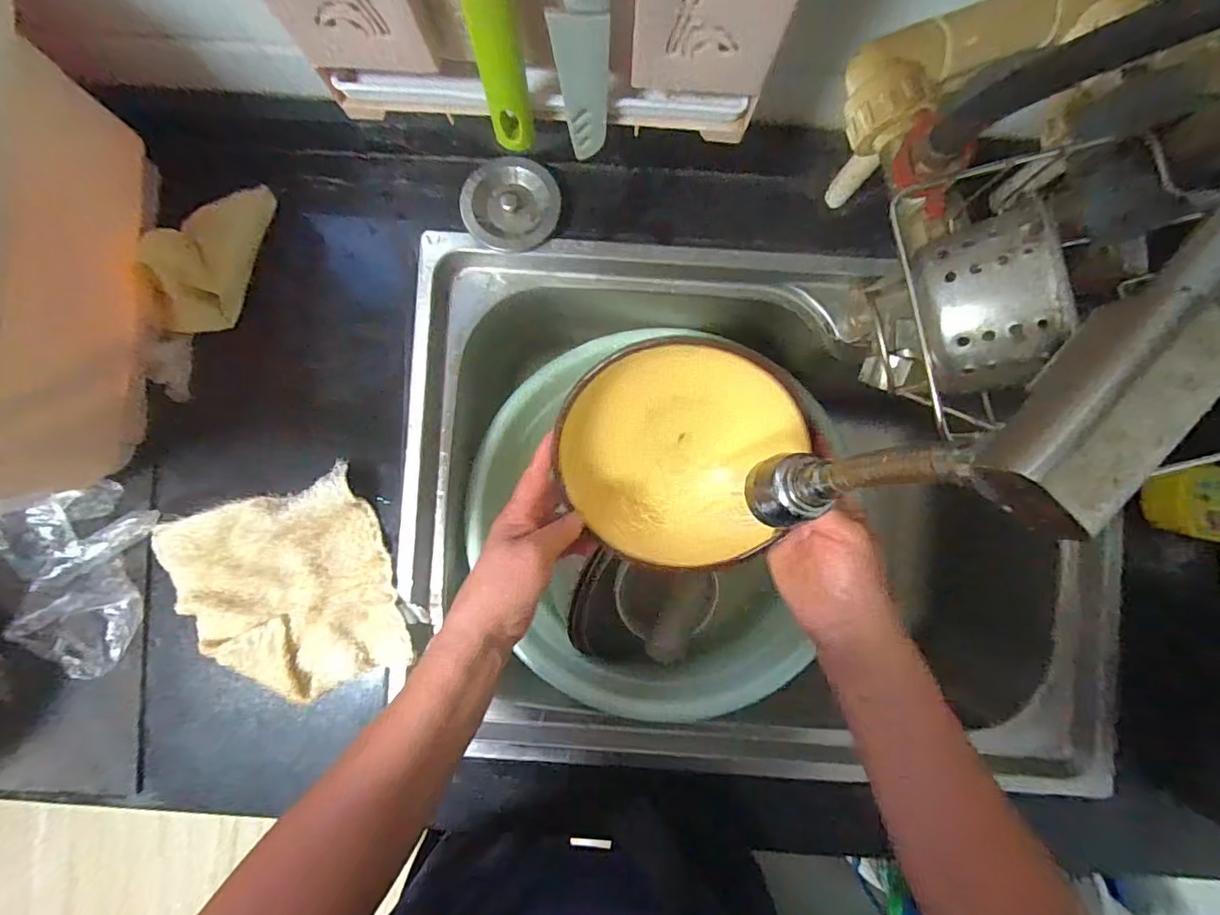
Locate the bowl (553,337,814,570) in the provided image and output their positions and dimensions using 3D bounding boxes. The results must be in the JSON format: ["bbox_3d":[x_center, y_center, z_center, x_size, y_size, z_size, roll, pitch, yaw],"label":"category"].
[{"bbox_3d":[0.054,-0.004,0.405,0.178,0.060,0.179,22,94,-2],"label":"bowl"}]

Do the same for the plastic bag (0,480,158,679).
[{"bbox_3d":[-0.448,0.099,0.432,0.105,0.041,0.158,21,94,-2],"label":"plastic bag"}]

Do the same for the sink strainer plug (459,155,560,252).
[{"bbox_3d":[-0.084,-0.214,0.453,0.079,0.026,0.077,0,89,1],"label":"sink strainer plug"}]

